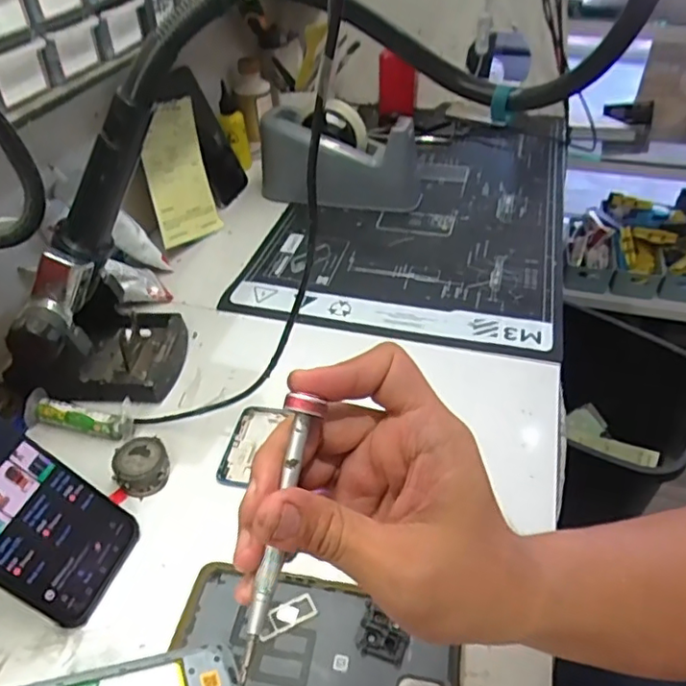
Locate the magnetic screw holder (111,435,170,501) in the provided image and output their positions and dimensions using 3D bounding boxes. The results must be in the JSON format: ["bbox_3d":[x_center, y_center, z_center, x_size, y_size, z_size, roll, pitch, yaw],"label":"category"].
[{"bbox_3d":[-0.151,0.090,0.446,0.038,0.024,0.043,-14,41,-14],"label":"magnetic screw holder"}]

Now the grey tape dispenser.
[{"bbox_3d":[-0.006,-0.238,0.762,0.210,0.108,0.062,7,40,10],"label":"grey tape dispenser"}]

